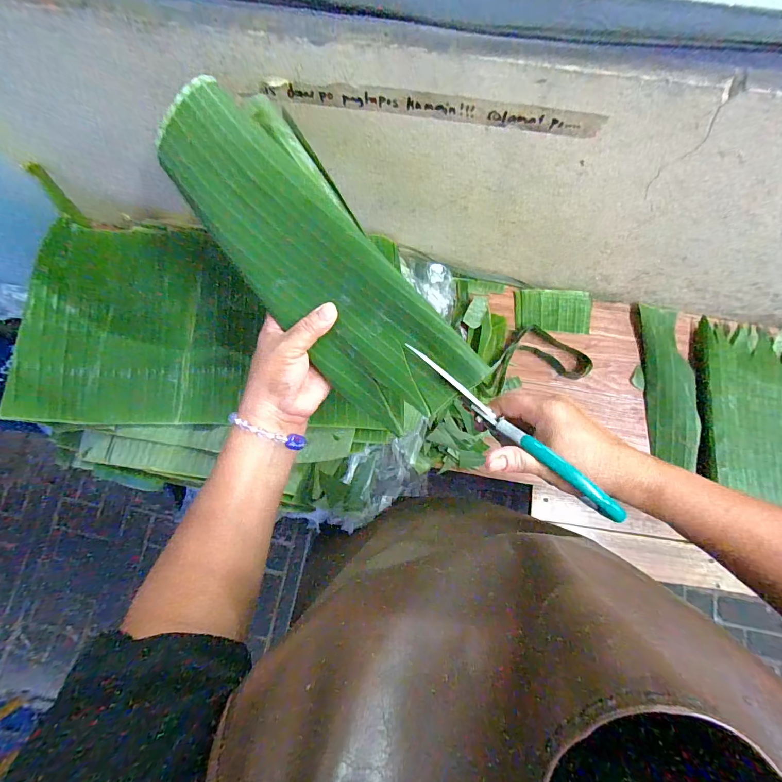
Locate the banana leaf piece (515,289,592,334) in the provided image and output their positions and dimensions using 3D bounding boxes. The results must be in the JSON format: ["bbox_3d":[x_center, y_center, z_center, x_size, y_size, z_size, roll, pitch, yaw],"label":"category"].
[{"bbox_3d":[0.261,-0.129,0.613,0.116,0.004,0.066,3,94,6],"label":"banana leaf piece"}]

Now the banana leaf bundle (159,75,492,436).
[{"bbox_3d":[-0.060,-0.109,0.330,0.113,0.049,0.320,-41,93,-8],"label":"banana leaf bundle"}]

